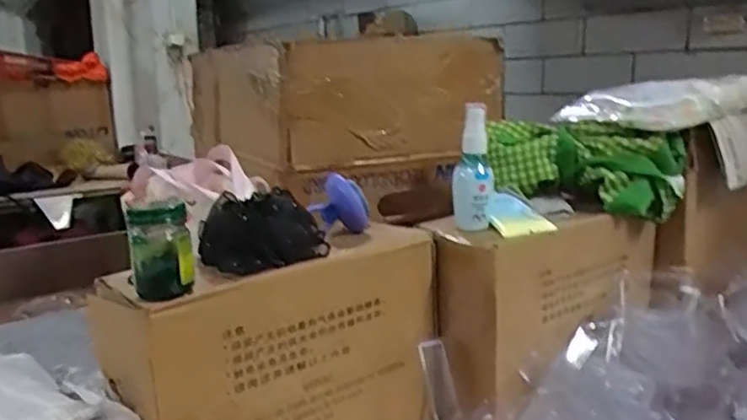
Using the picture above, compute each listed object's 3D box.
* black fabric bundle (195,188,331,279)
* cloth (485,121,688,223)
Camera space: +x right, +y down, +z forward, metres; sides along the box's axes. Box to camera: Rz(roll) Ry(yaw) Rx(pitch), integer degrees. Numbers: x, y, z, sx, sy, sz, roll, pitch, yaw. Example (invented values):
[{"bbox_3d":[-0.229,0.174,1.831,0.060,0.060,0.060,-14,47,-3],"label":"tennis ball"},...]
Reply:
[{"bbox_3d":[-0.094,0.020,0.561,0.095,0.057,0.081,-8,14,-30],"label":"black fabric bundle"},{"bbox_3d":[0.223,-0.047,0.719,0.205,0.086,0.076,5,14,29],"label":"cloth"}]

